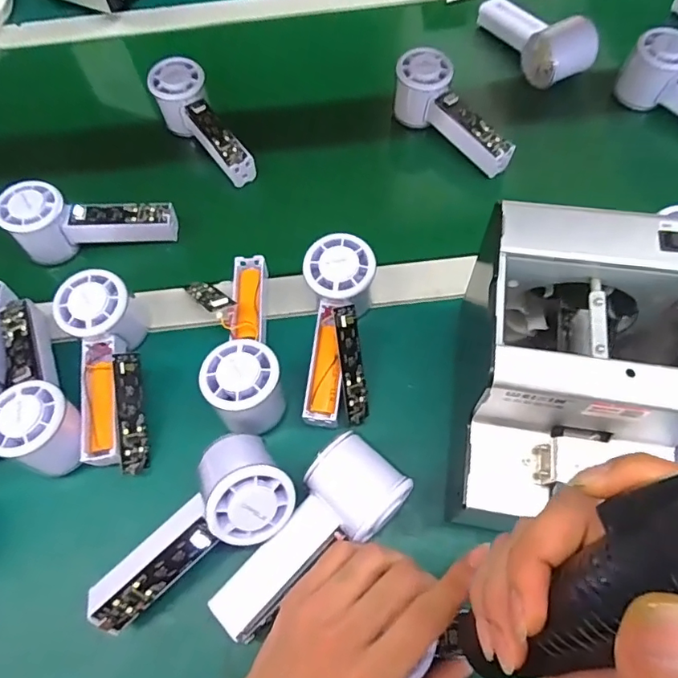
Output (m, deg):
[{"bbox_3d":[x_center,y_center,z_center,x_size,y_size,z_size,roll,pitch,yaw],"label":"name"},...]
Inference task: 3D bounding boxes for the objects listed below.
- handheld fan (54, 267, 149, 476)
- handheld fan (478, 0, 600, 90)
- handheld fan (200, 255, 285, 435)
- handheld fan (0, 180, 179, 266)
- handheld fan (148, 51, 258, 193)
[{"bbox_3d":[-0.182,0.022,0.405,0.058,0.064,0.161,-13,64,-4],"label":"handheld fan"},{"bbox_3d":[0.220,-0.346,0.578,0.065,0.049,0.155,-22,65,-8],"label":"handheld fan"},{"bbox_3d":[-0.074,0.002,0.420,0.059,0.059,0.152,-3,51,1],"label":"handheld fan"},{"bbox_3d":[-0.229,-0.108,0.475,0.139,0.057,0.050,0,64,3],"label":"handheld fan"},{"bbox_3d":[-0.139,-0.222,0.540,0.050,0.052,0.152,-36,81,-14],"label":"handheld fan"}]

